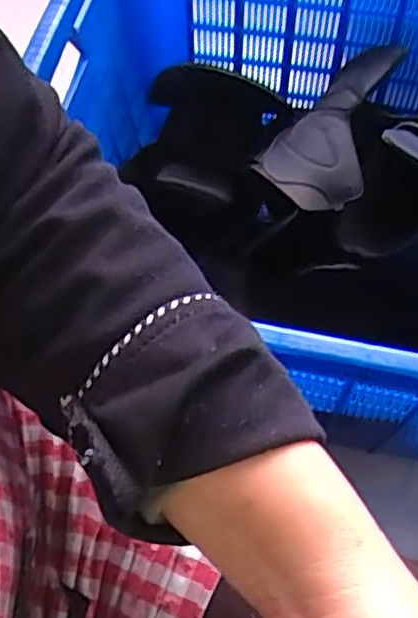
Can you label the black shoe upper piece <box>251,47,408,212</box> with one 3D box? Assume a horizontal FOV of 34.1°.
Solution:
[{"bbox_3d":[0.132,-0.204,0.737,0.115,0.046,0.213,22,66,12],"label":"black shoe upper piece"}]

